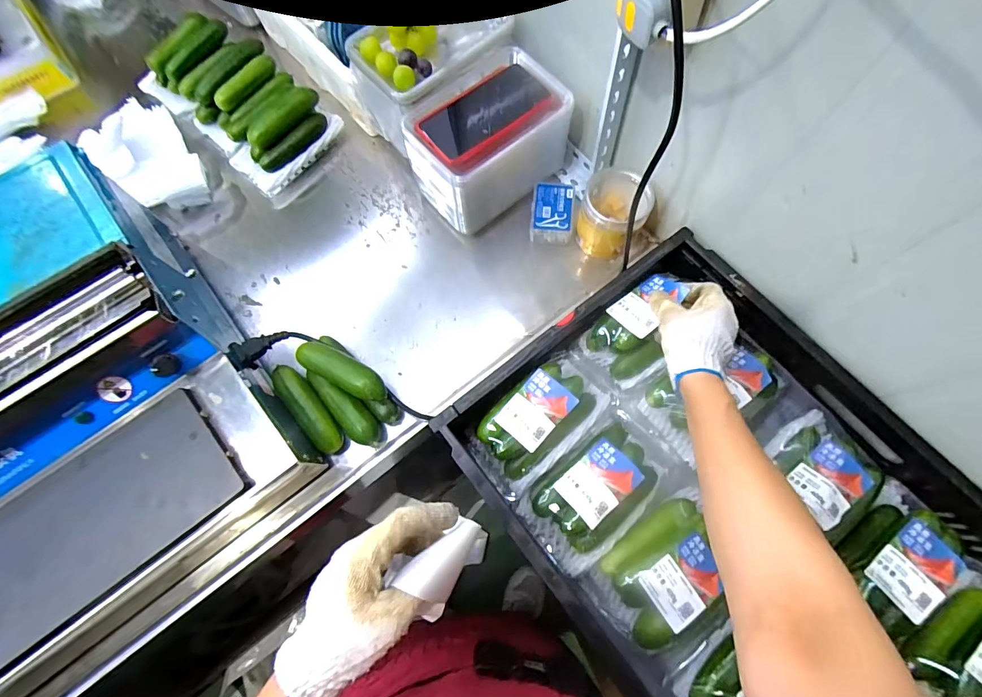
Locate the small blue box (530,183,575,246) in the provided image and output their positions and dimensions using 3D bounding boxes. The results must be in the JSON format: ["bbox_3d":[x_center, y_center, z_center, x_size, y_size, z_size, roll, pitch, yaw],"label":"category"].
[{"bbox_3d":[0.087,-0.191,0.606,0.057,0.034,0.081,5,72,3],"label":"small blue box"}]

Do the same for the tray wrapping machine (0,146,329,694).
[{"bbox_3d":[-0.512,0.108,0.444,0.491,0.176,0.412,-38,75,-11],"label":"tray wrapping machine"}]

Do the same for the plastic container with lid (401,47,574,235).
[{"bbox_3d":[-0.001,-0.281,0.594,0.207,0.134,0.136,-35,74,-10],"label":"plastic container with lid"}]

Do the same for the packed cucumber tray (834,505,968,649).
[{"bbox_3d":[0.410,0.219,0.431,0.069,0.047,0.128,41,77,13],"label":"packed cucumber tray"}]

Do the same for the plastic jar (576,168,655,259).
[{"bbox_3d":[0.160,-0.181,0.569,0.091,0.083,0.101,17,72,7],"label":"plastic jar"}]

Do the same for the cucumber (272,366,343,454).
[{"bbox_3d":[-0.221,0.074,0.512,0.032,0.032,0.115,-37,75,-11],"label":"cucumber"}]

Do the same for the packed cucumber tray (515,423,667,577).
[{"bbox_3d":[0.122,0.153,0.464,0.163,0.042,0.101,-36,74,-10],"label":"packed cucumber tray"}]

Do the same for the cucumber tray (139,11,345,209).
[{"bbox_3d":[-0.402,-0.395,0.675,0.321,0.074,0.162,39,76,13],"label":"cucumber tray"}]

